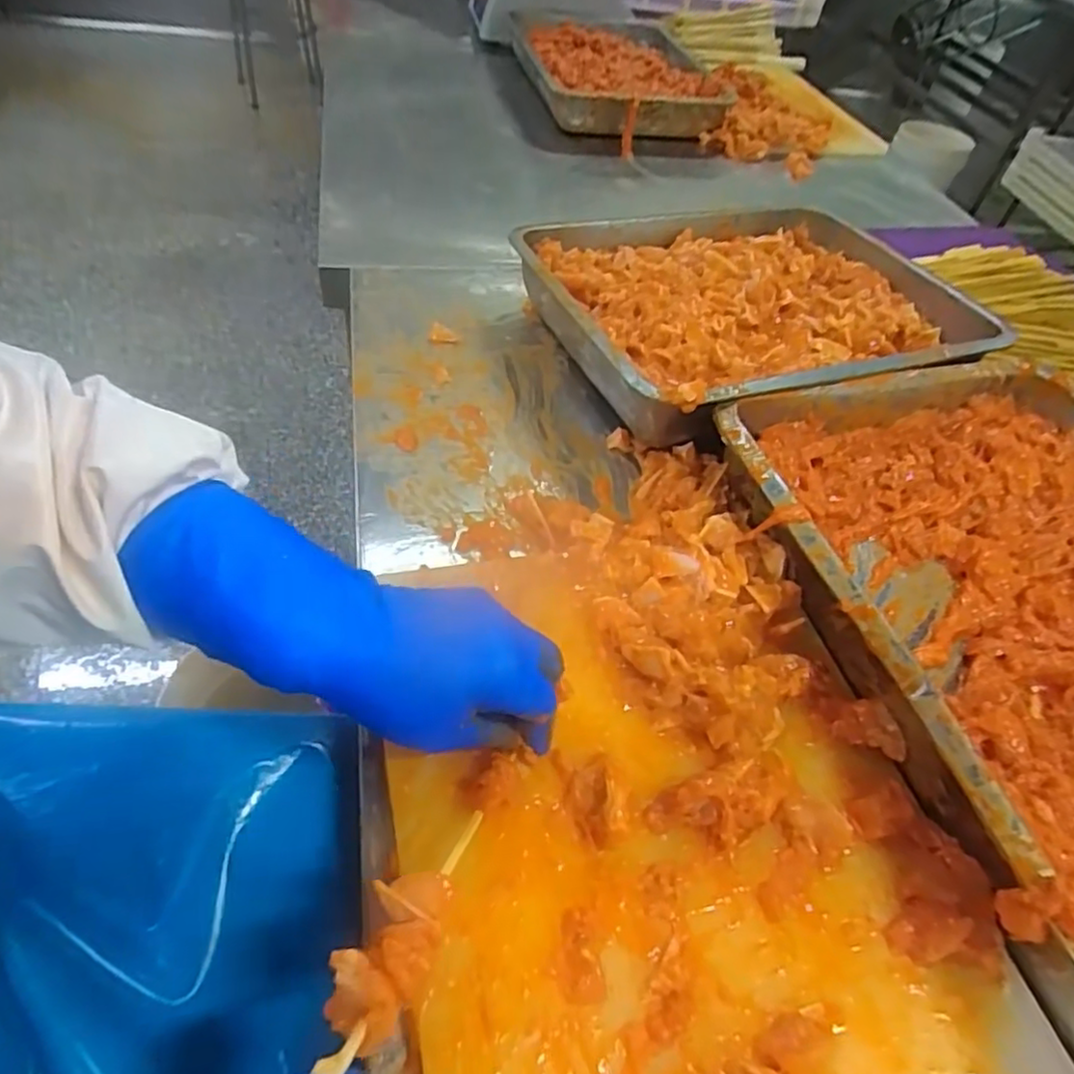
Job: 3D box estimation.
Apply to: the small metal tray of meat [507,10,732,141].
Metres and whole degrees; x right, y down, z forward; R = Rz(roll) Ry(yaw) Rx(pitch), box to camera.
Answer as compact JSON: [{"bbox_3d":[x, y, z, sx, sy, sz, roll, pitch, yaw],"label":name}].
[{"bbox_3d":[0.117,-0.769,1.097,0.282,0.072,0.429,-5,51,-12],"label":"small metal tray of meat"}]

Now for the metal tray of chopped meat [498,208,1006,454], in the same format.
[{"bbox_3d":[0.209,-0.214,0.629,0.420,0.081,0.288,-16,54,-20],"label":"metal tray of chopped meat"}]

